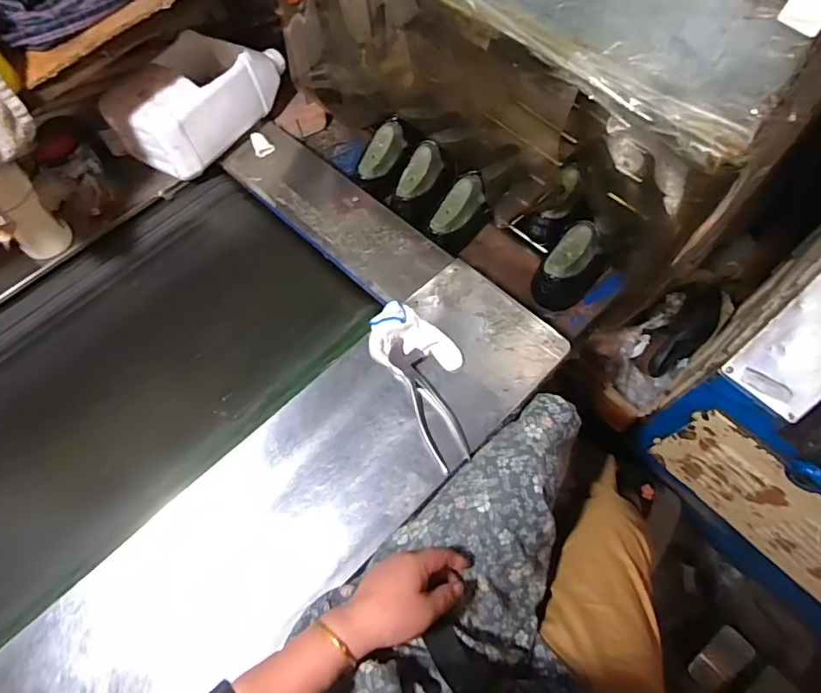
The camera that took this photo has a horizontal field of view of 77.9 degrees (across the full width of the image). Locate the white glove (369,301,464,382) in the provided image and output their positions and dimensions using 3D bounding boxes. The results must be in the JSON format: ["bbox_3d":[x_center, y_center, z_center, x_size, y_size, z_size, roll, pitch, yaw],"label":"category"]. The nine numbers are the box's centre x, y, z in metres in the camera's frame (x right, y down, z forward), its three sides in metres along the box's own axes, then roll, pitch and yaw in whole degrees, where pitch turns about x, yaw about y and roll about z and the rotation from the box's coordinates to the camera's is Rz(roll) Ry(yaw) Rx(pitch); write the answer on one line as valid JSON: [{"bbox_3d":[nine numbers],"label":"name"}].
[{"bbox_3d":[0.003,-0.001,0.706,0.131,0.029,0.091,37,71,17],"label":"white glove"}]

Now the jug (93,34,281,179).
[{"bbox_3d":[-0.362,-0.442,0.879,0.145,0.164,0.281,32,70,16],"label":"jug"}]

